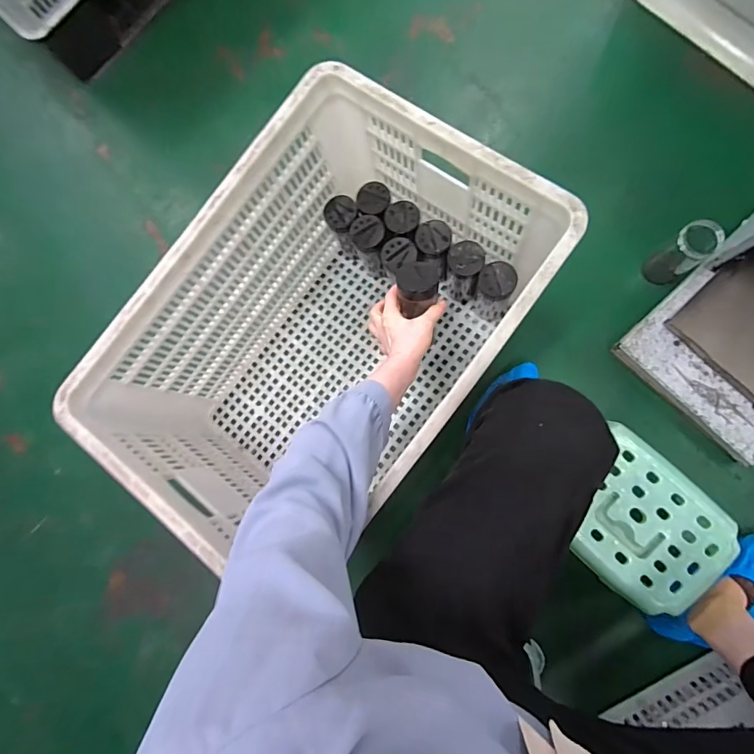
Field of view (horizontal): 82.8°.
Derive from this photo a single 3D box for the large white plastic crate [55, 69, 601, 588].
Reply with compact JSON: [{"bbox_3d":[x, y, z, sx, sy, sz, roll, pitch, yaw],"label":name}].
[{"bbox_3d":[-0.065,-0.056,0.700,0.426,0.351,0.603,36,90,10],"label":"large white plastic crate"}]

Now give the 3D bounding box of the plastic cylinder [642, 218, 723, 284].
[{"bbox_3d":[0.526,-0.211,0.737,0.061,0.138,0.060,19,87,9],"label":"plastic cylinder"}]

